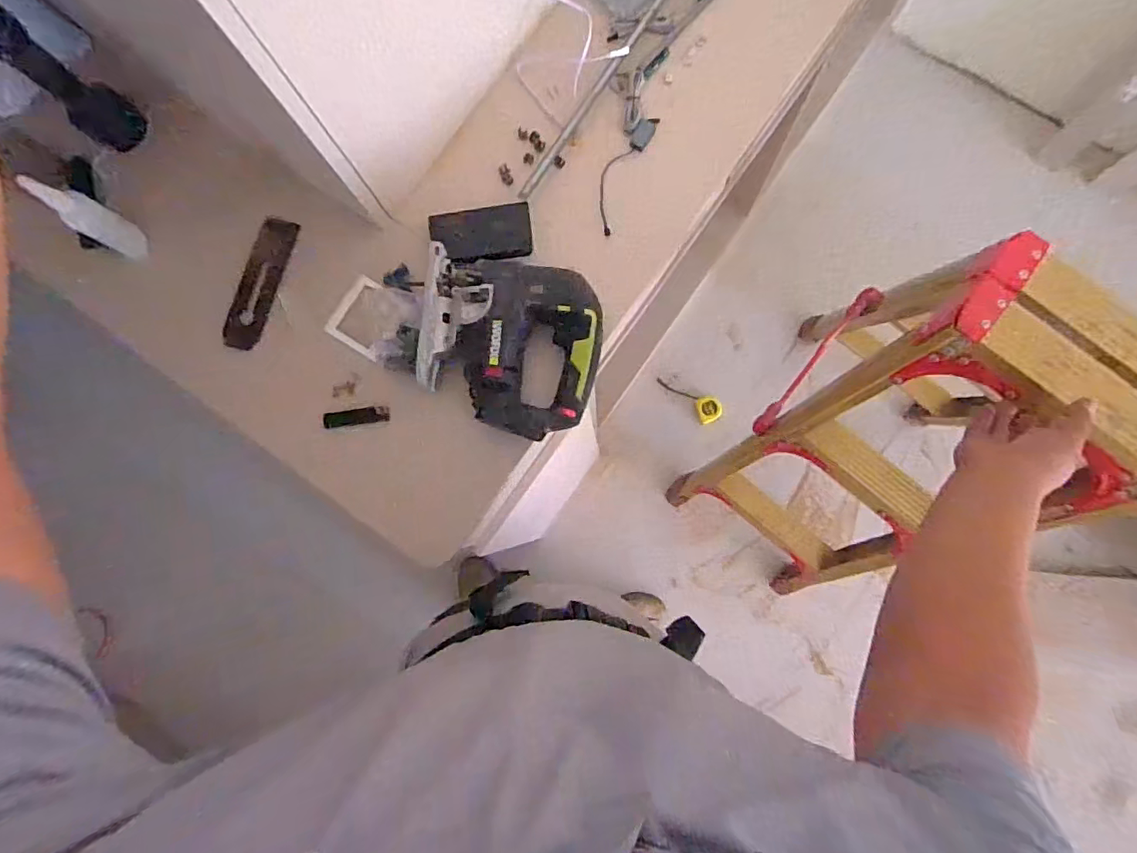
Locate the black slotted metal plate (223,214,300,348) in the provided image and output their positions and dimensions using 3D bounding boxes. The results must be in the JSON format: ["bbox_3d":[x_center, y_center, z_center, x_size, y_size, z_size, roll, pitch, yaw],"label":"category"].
[{"bbox_3d":[-0.402,-0.185,0.700,0.058,0.006,0.175,17,86,10],"label":"black slotted metal plate"}]

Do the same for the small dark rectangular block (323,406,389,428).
[{"bbox_3d":[-0.258,-0.012,0.658,0.080,0.014,0.019,-9,81,2],"label":"small dark rectangular block"}]

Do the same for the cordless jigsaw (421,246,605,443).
[{"bbox_3d":[-0.072,-0.094,0.629,0.218,0.068,0.190,17,83,6],"label":"cordless jigsaw"}]

